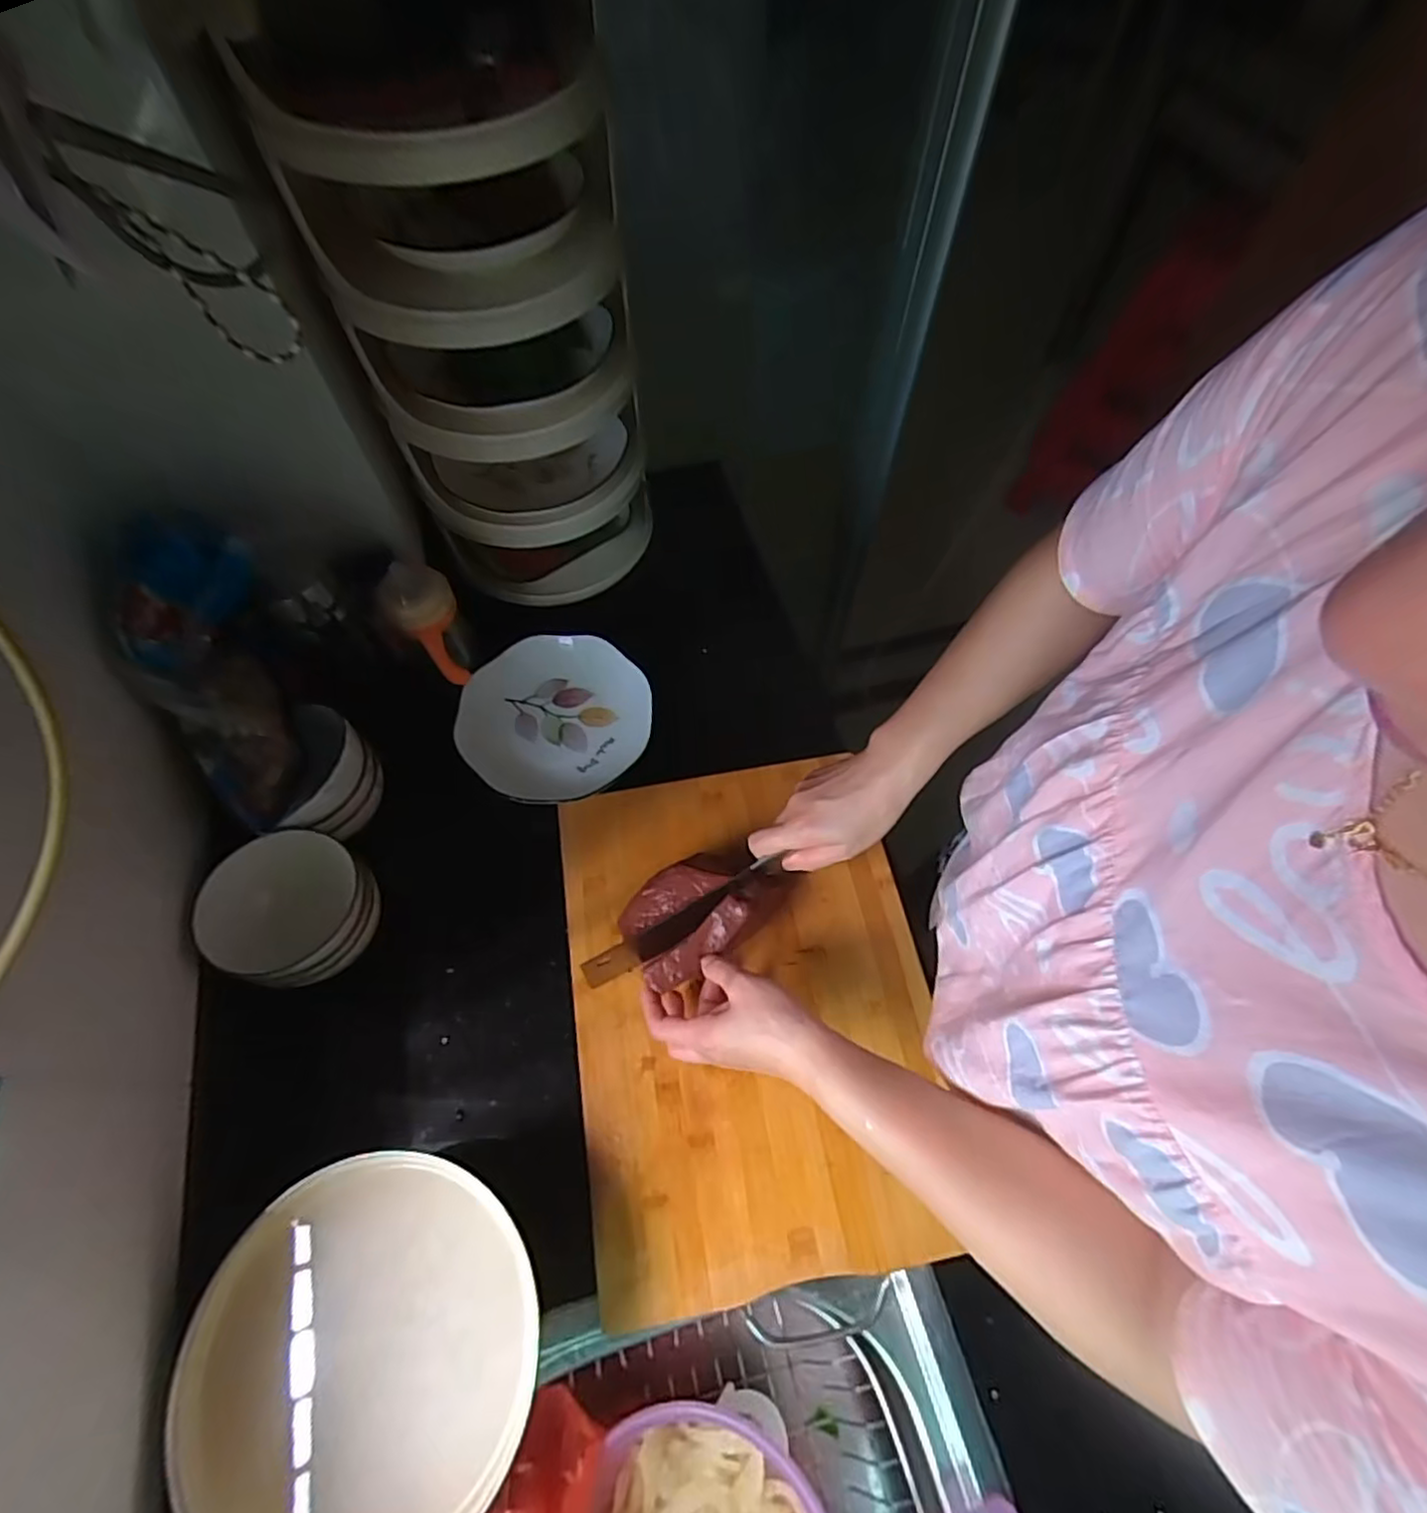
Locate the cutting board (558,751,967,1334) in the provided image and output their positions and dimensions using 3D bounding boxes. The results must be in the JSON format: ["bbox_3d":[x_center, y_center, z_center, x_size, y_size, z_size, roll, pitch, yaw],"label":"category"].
[{"bbox_3d":[0.032,0.193,0.556,0.284,0.036,0.393,-9,63,-5],"label":"cutting board"}]

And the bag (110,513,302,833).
[{"bbox_3d":[-0.389,-0.064,0.523,0.073,0.058,0.232,-16,95,-9],"label":"bag"}]

